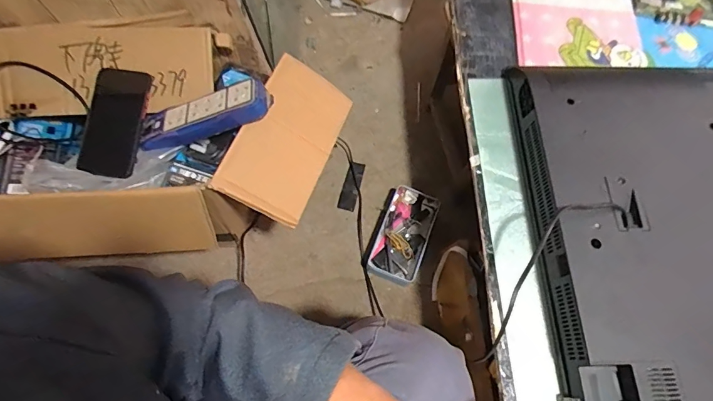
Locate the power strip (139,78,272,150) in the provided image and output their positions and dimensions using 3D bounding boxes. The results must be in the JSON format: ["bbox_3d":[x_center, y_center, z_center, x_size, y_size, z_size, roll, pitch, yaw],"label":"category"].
[{"bbox_3d":[-0.222,-0.121,0.595,0.194,0.039,0.058,-17,69,8],"label":"power strip"}]

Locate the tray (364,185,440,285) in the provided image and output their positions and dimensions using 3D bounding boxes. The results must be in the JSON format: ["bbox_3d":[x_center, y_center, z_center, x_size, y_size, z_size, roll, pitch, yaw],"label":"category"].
[{"bbox_3d":[0.092,0.072,0.847,0.106,0.038,0.193,22,70,4],"label":"tray"}]

